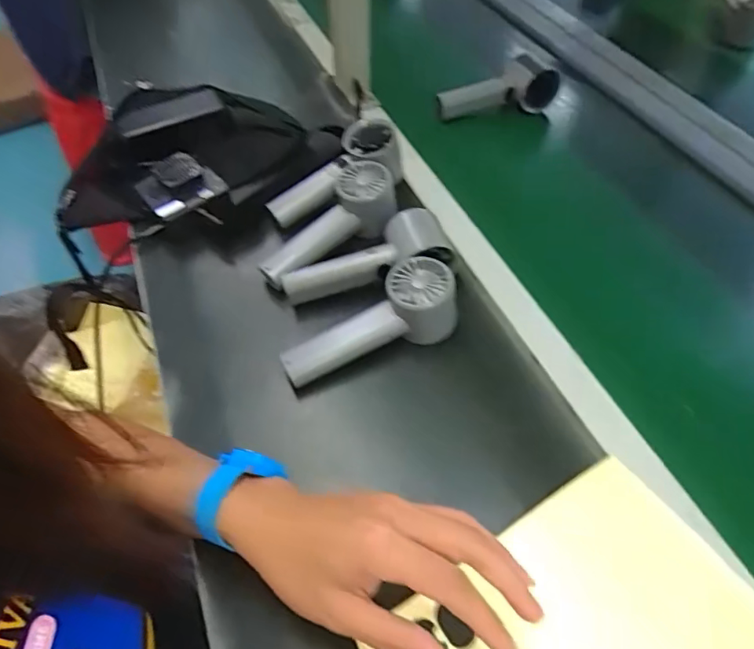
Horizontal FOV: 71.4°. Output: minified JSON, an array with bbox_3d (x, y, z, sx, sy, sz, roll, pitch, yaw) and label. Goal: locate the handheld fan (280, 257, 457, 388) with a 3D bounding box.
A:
[{"bbox_3d":[-0.003,0.003,0.455,0.157,0.051,0.055,-28,56,2],"label":"handheld fan"}]

